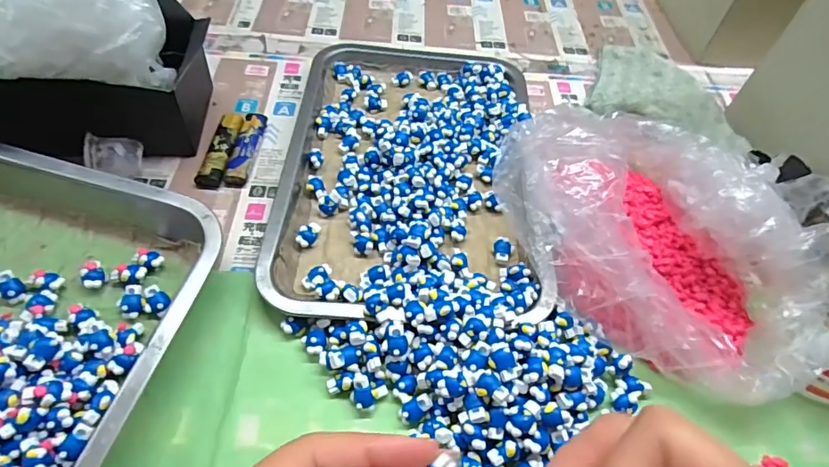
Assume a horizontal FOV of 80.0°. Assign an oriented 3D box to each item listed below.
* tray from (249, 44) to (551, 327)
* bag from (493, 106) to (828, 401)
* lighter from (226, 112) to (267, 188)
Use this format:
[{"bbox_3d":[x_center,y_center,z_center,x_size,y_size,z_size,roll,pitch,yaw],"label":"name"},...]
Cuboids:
[{"bbox_3d":[-0.005,-0.070,0.429,0.206,0.030,0.317,2,53,-4],"label":"tray"},{"bbox_3d":[0.178,-0.010,0.359,0.170,0.088,0.232,-34,63,-27],"label":"bag"},{"bbox_3d":[-0.146,-0.075,0.433,0.019,0.012,0.080,6,52,-1],"label":"lighter"}]

